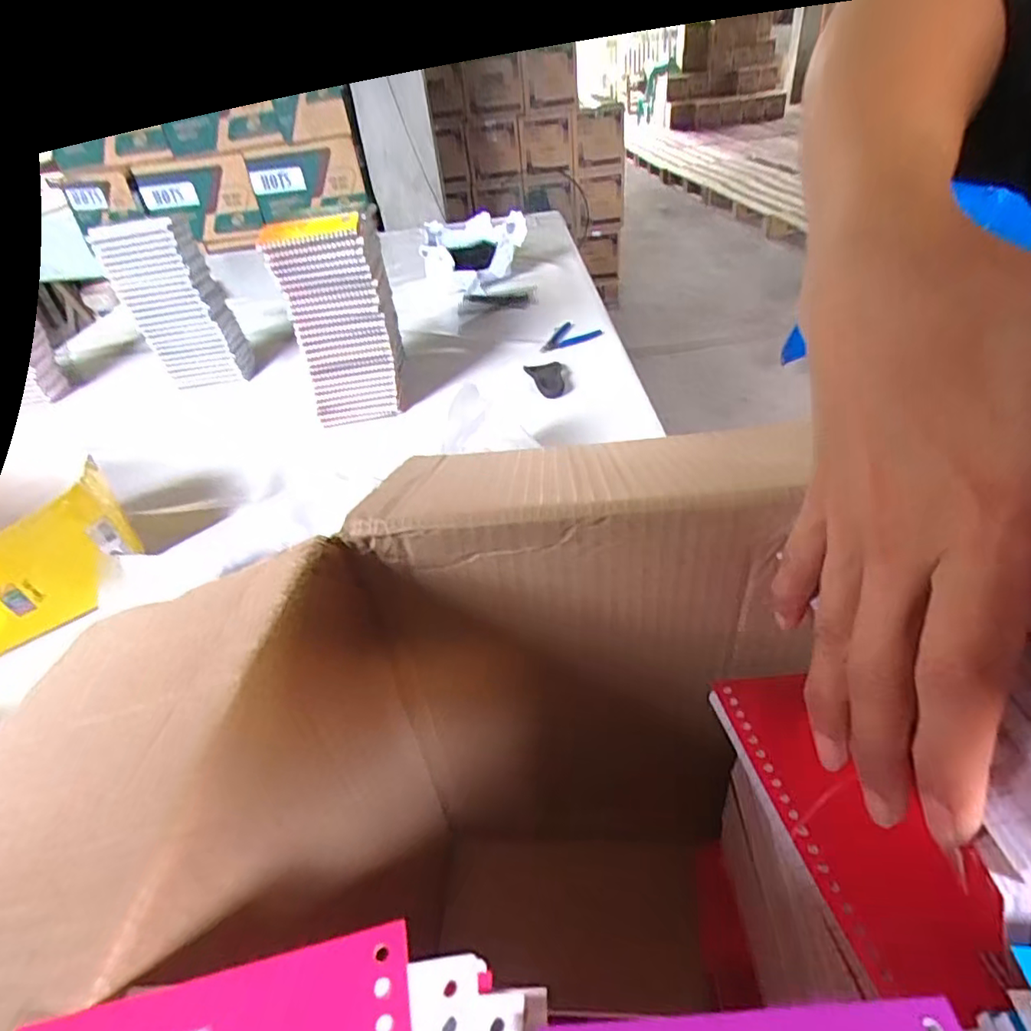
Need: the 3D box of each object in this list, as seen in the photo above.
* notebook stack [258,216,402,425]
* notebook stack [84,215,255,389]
[{"bbox_3d":[-0.265,-0.310,0.924,0.147,0.272,0.165,-11,39,-5],"label":"notebook stack"},{"bbox_3d":[-0.580,-0.368,1.027,0.151,0.258,0.083,-9,39,-2],"label":"notebook stack"}]

